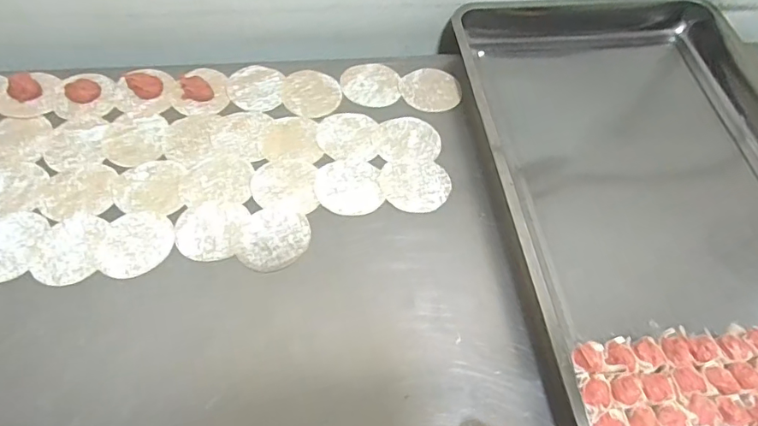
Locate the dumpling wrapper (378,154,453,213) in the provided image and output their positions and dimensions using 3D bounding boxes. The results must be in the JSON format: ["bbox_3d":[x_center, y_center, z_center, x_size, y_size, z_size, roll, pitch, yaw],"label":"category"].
[{"bbox_3d":[0.043,-0.036,0.600,0.078,0.004,0.080,2,59,-3],"label":"dumpling wrapper"}]

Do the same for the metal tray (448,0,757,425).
[{"bbox_3d":[0.327,-0.058,0.604,0.401,0.053,0.606,-5,59,-7],"label":"metal tray"}]

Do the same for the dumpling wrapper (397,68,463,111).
[{"bbox_3d":[0.070,-0.165,0.684,0.081,0.004,0.072,-10,62,-12],"label":"dumpling wrapper"}]

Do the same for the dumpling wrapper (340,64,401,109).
[{"bbox_3d":[-0.012,-0.170,0.684,0.077,0.008,0.079,2,59,-3],"label":"dumpling wrapper"}]

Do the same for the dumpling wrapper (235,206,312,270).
[{"bbox_3d":[-0.116,0.026,0.559,0.074,0.004,0.081,2,59,-3],"label":"dumpling wrapper"}]

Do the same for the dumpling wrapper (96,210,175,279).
[{"bbox_3d":[-0.259,0.032,0.543,0.072,0.004,0.079,2,59,-3],"label":"dumpling wrapper"}]

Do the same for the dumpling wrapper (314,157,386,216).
[{"bbox_3d":[-0.035,-0.031,0.591,0.074,0.004,0.076,-8,60,-9],"label":"dumpling wrapper"}]

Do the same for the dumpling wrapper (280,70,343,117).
[{"bbox_3d":[-0.088,-0.158,0.667,0.074,0.004,0.084,-12,60,-11],"label":"dumpling wrapper"}]

